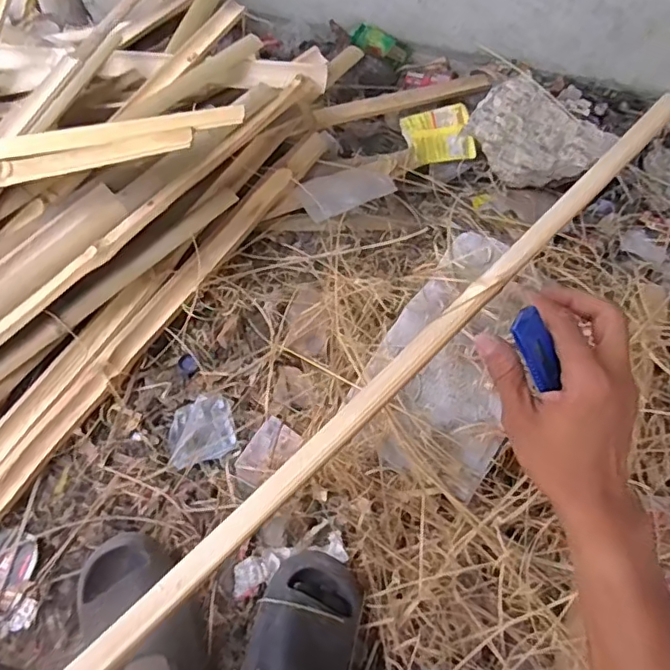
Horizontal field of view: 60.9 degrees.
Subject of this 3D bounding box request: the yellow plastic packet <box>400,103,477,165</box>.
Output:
[{"bbox_3d":[0.188,-0.362,1.028,0.121,0.029,0.103,-12,63,-10],"label":"yellow plastic packet"}]

